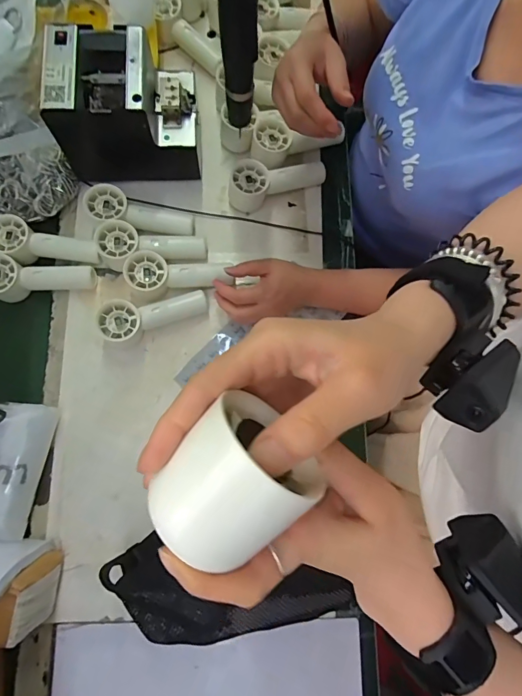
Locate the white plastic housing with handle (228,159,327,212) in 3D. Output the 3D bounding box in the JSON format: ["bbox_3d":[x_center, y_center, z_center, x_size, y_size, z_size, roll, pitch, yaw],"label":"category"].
[{"bbox_3d":[0.023,-0.255,0.608,0.147,0.054,0.050,-17,79,-4],"label":"white plastic housing with handle"}]

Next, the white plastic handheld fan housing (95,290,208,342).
[{"bbox_3d":[-0.147,-0.045,0.561,0.144,0.051,0.052,-15,79,-4],"label":"white plastic handheld fan housing"}]

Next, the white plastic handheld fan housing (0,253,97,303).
[{"bbox_3d":[-0.316,-0.094,0.568,0.150,0.045,0.058,4,78,0],"label":"white plastic handheld fan housing"}]

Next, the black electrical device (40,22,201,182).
[{"bbox_3d":[-0.184,-0.331,0.564,0.178,0.153,0.123,-4,78,-2],"label":"black electrical device"}]

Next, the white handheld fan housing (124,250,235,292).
[{"bbox_3d":[-0.115,-0.103,0.573,0.148,0.041,0.056,1,78,-14],"label":"white handheld fan housing"}]

